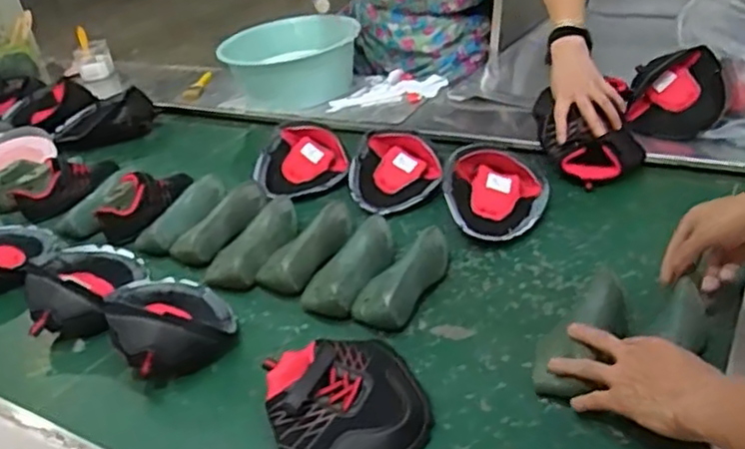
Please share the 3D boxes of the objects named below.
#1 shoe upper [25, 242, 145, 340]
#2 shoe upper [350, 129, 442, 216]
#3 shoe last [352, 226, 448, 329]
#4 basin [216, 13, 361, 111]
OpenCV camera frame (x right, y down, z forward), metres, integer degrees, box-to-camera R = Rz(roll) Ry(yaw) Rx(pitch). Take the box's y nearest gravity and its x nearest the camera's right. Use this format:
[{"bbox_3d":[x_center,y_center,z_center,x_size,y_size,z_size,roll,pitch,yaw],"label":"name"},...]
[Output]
[{"bbox_3d":[-0.395,0.085,0.956,0.109,0.080,0.194,-6,19,3],"label":"shoe upper"},{"bbox_3d":[0.037,-0.089,1.120,0.141,0.071,0.146,-6,32,3],"label":"shoe upper"},{"bbox_3d":[0.042,0.066,0.884,0.077,0.065,0.160,14,38,30],"label":"shoe last"},{"bbox_3d":[-0.184,-0.377,1.583,0.296,0.127,0.296,-5,32,3],"label":"basin"}]

